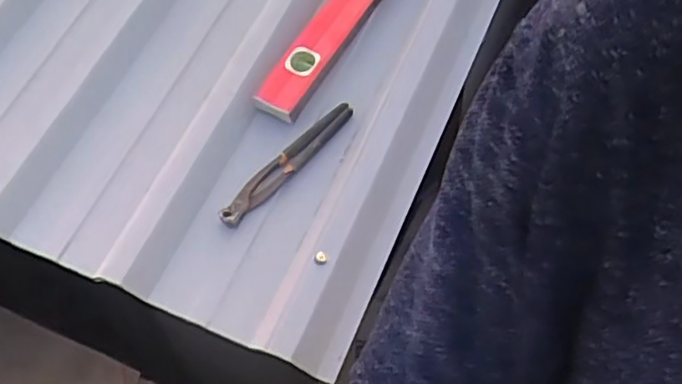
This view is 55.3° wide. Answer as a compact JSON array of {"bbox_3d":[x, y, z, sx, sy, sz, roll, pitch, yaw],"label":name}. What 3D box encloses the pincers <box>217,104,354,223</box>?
[{"bbox_3d":[-0.068,-0.038,0.832,0.218,0.015,0.033,-43,60,-13],"label":"pincers"}]

